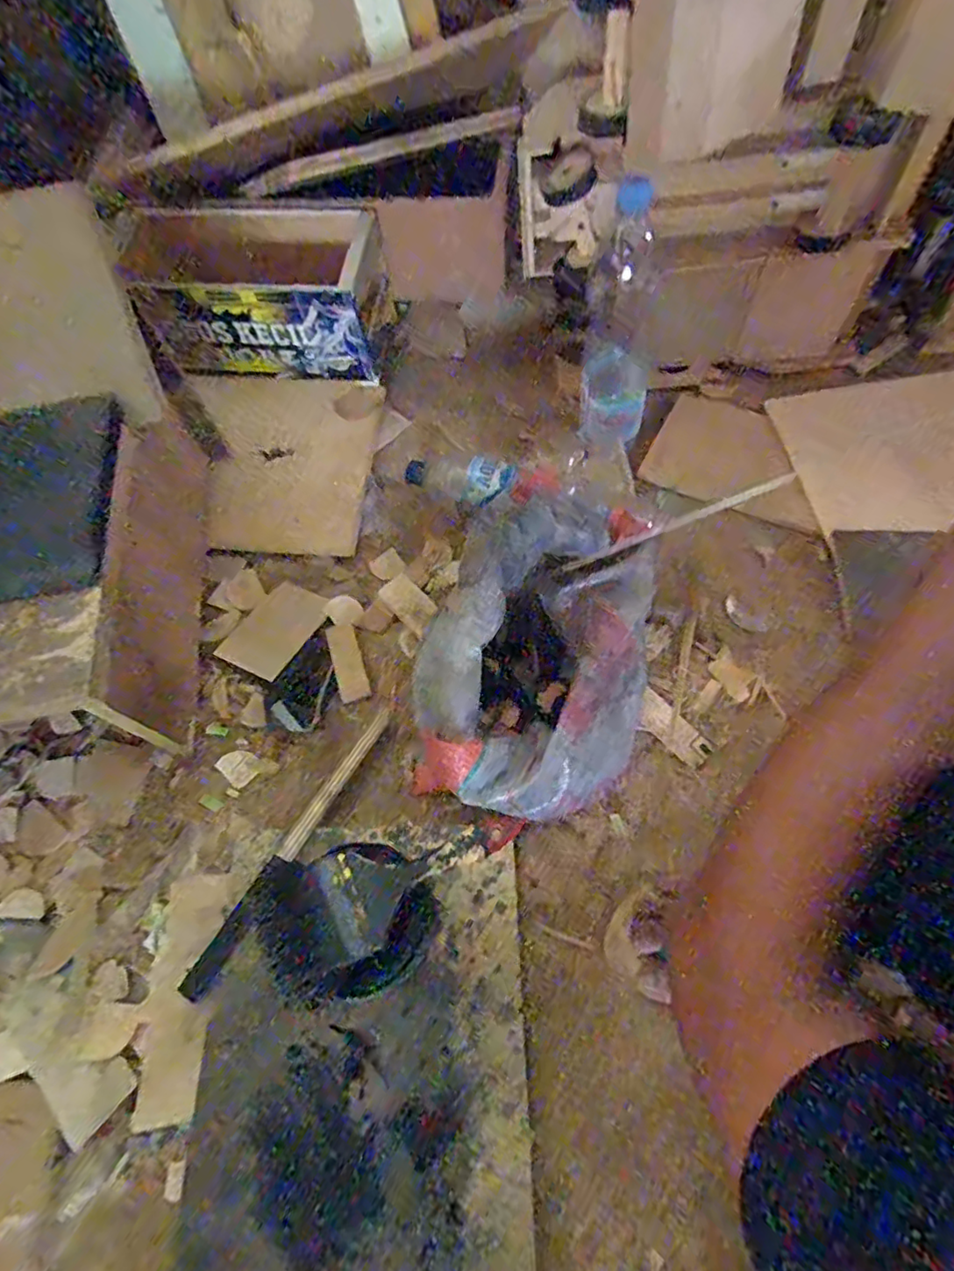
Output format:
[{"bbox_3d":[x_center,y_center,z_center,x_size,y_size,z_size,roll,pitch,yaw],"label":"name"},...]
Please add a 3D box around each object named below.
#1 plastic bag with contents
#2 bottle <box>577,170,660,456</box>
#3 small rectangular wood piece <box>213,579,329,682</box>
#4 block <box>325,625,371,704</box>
[{"bbox_3d":[0.077,-0.009,0.681,0.234,0.108,0.433,9,63,8],"label":"plastic bag with contents"},{"bbox_3d":[0.191,-0.401,0.786,0.094,0.303,0.099,1,36,3],"label":"bottle"},{"bbox_3d":[-0.258,-0.009,0.769,0.090,0.010,0.138,26,57,13],"label":"small rectangular wood piece"},{"bbox_3d":[-0.160,0.033,0.742,0.035,0.009,0.103,-18,66,-5],"label":"block"}]

